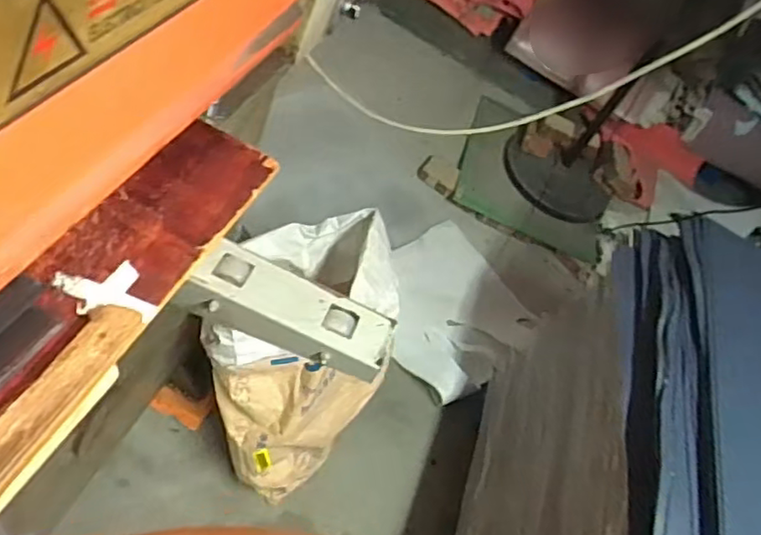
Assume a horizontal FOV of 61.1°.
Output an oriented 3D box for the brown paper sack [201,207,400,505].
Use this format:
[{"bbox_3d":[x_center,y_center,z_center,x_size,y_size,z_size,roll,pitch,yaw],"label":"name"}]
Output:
[{"bbox_3d":[-0.173,0.180,1.365,0.382,0.542,0.272,-19,47,-25],"label":"brown paper sack"}]

